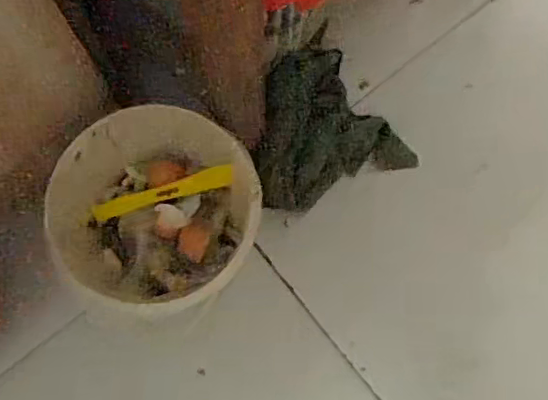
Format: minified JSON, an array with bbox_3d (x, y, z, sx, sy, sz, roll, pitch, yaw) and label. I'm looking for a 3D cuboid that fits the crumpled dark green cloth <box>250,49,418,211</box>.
[{"bbox_3d":[0.054,-0.097,0.733,0.200,0.070,0.176,-23,75,-5],"label":"crumpled dark green cloth"}]

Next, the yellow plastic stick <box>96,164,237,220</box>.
[{"bbox_3d":[-0.122,-0.007,0.627,0.181,0.015,0.021,-15,73,24],"label":"yellow plastic stick"}]

